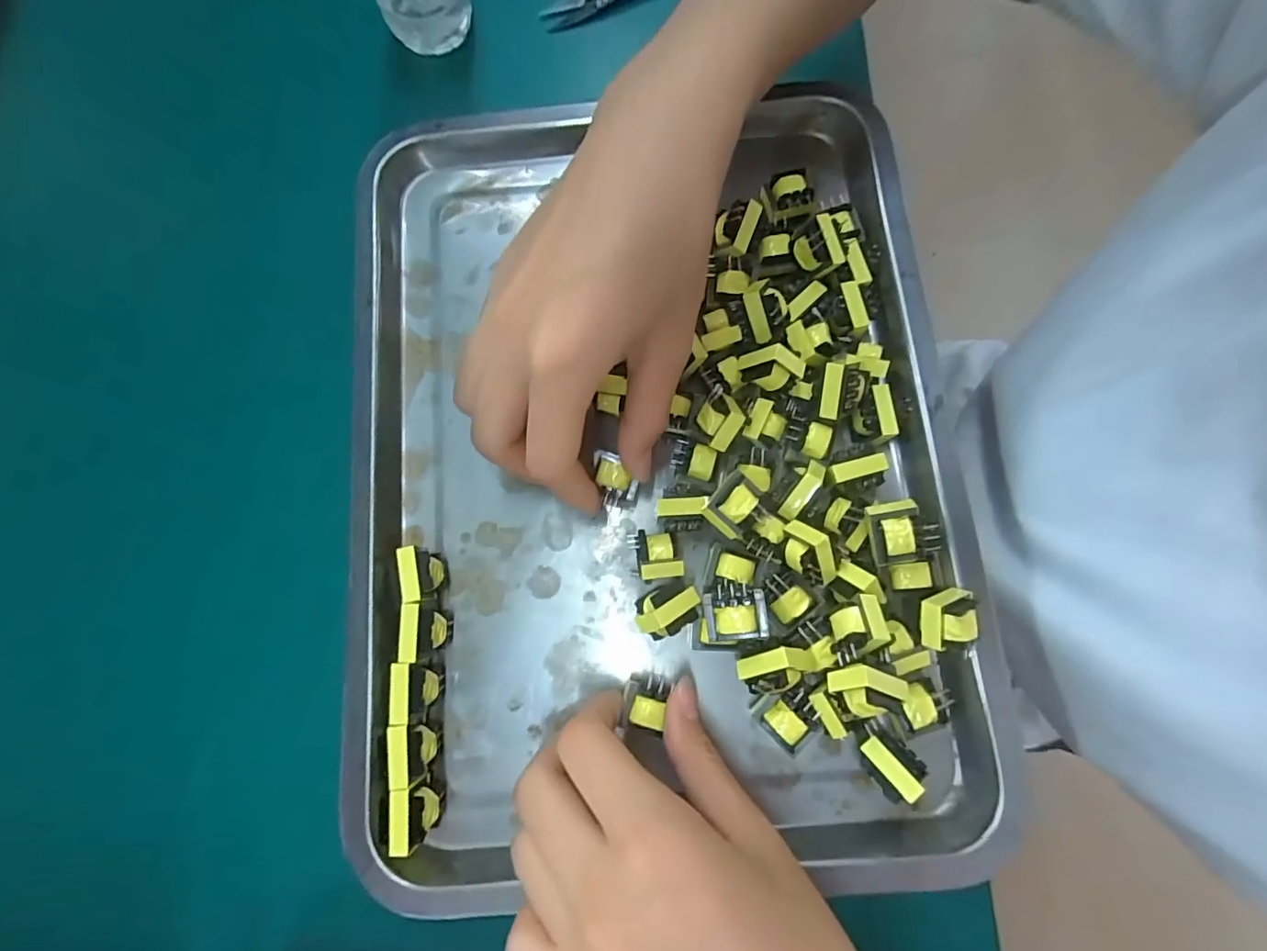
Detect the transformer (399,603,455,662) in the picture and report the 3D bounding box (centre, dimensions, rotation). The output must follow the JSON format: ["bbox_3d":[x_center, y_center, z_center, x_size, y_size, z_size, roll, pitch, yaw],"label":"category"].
[{"bbox_3d":[-0.094,0.071,0.245,0.017,0.023,0.024,-4,78,0],"label":"transformer"}]

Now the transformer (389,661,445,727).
[{"bbox_3d":[-0.096,0.096,0.240,0.017,0.023,0.025,-3,78,0],"label":"transformer"}]

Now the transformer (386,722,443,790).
[{"bbox_3d":[-0.094,0.120,0.235,0.017,0.023,0.024,-5,78,-1],"label":"transformer"}]

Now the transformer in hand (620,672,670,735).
[{"bbox_3d":[0.005,0.098,0.231,0.018,0.011,0.024,13,78,3],"label":"transformer in hand"}]

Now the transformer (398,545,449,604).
[{"bbox_3d":[-0.096,0.046,0.250,0.016,0.024,0.025,-12,78,-2],"label":"transformer"}]

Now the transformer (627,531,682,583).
[{"bbox_3d":[0.010,0.037,0.248,0.021,0.024,0.022,-9,78,-1],"label":"transformer"}]

